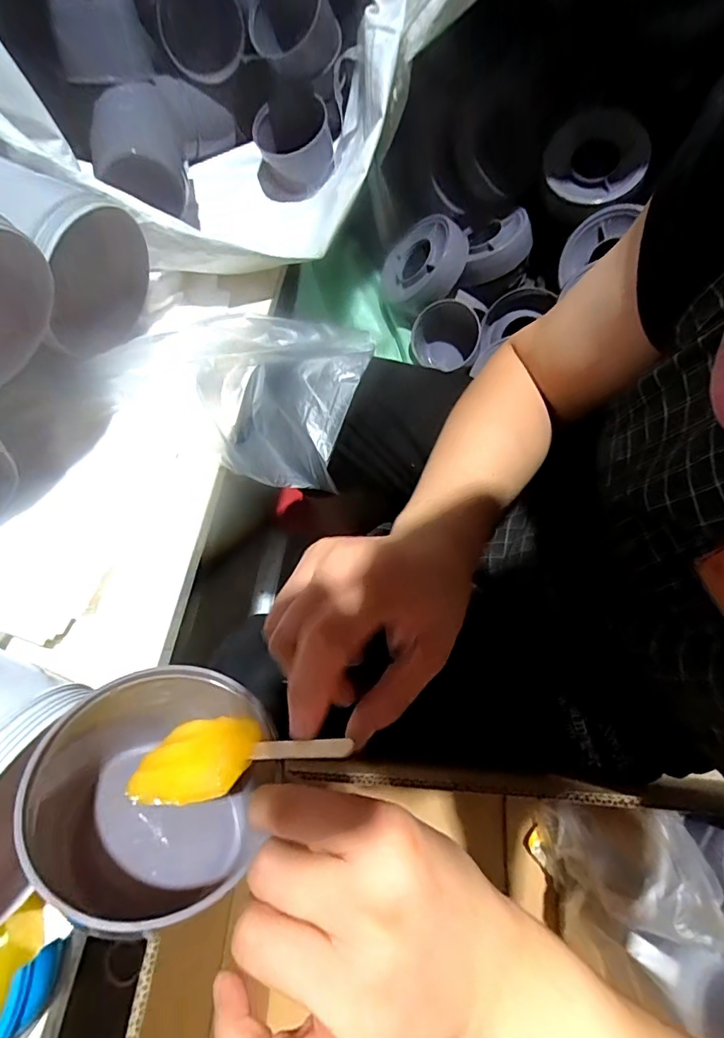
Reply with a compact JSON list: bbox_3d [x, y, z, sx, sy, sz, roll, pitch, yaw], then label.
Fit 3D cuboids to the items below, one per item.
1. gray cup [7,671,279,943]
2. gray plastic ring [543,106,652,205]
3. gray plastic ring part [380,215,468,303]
[{"bbox_3d":[-0.105,0.143,0.249,0.123,0.083,0.111,-23,68,-12],"label":"gray cup"},{"bbox_3d":[0.358,-0.551,0.740,0.148,0.038,0.131,20,99,5],"label":"gray plastic ring"},{"bbox_3d":[0.102,-0.420,0.796,0.132,0.058,0.146,43,108,38],"label":"gray plastic ring part"}]

